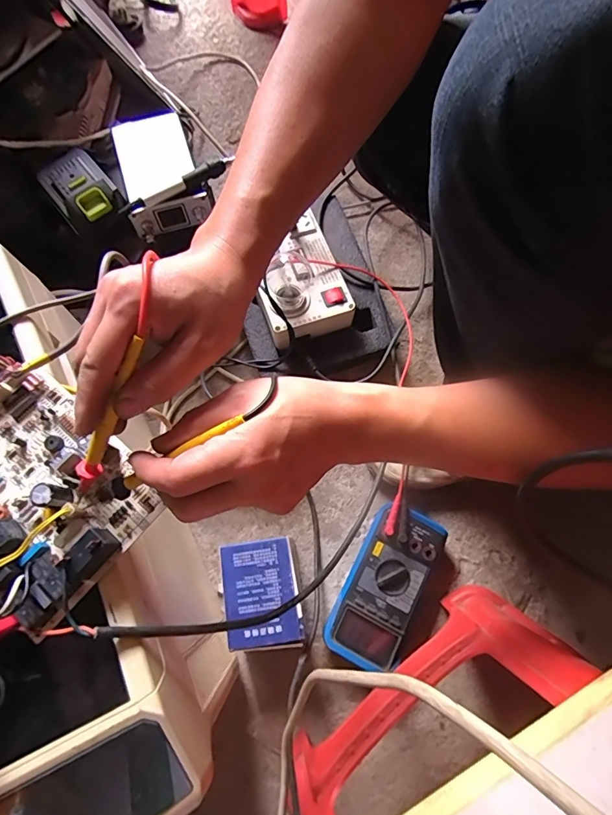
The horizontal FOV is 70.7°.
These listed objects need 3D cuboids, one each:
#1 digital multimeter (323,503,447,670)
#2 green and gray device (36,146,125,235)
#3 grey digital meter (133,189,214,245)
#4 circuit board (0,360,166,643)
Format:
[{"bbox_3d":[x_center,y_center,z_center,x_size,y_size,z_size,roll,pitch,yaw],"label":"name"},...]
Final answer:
[{"bbox_3d":[0.103,0.227,0.555,0.098,0.048,0.195,26,74,10],"label":"digital multimeter"},{"bbox_3d":[-0.296,-0.289,0.571,0.079,0.045,0.116,-36,74,-10],"label":"green and gray device"},{"bbox_3d":[-0.174,-0.257,0.578,0.104,0.046,0.025,-31,73,-8],"label":"grey digital meter"},{"bbox_3d":[-0.197,0.052,0.300,0.167,0.032,0.125,39,77,13],"label":"circuit board"}]

